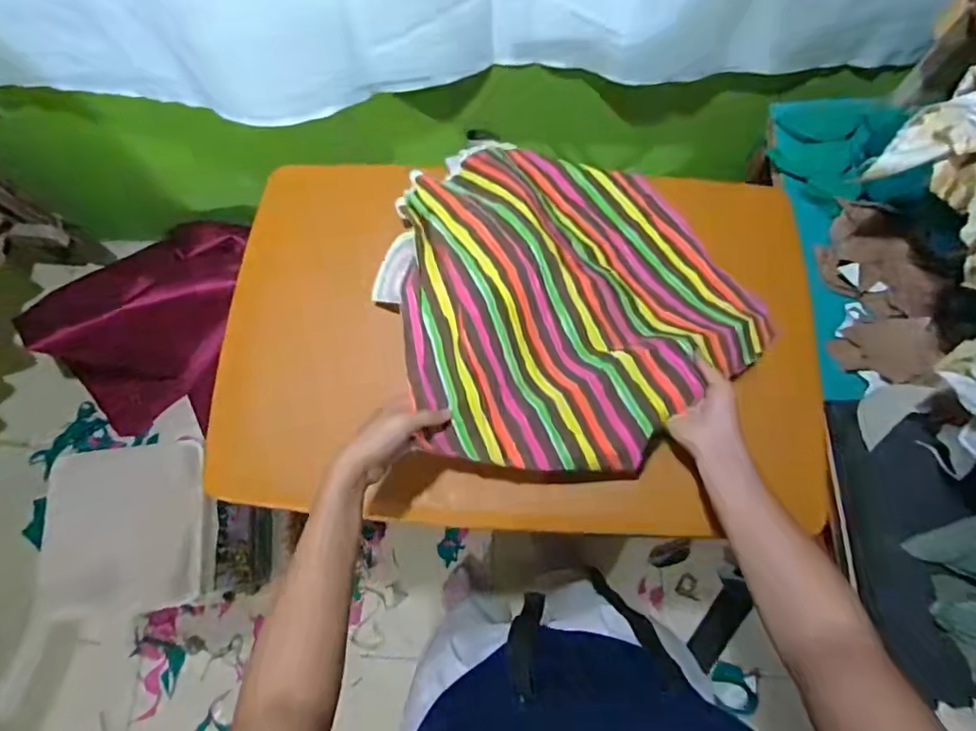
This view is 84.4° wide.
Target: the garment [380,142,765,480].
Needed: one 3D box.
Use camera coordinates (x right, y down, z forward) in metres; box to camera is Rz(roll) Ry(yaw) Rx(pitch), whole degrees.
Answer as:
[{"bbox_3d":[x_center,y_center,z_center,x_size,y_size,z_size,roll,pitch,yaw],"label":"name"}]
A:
[{"bbox_3d":[0.080,-0.107,0.647,0.419,0.125,0.433,0,74,1],"label":"garment"}]

